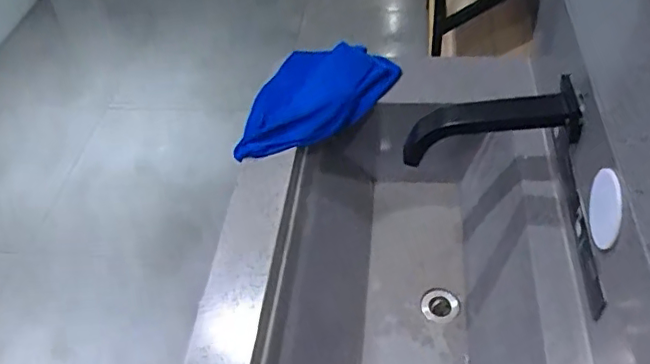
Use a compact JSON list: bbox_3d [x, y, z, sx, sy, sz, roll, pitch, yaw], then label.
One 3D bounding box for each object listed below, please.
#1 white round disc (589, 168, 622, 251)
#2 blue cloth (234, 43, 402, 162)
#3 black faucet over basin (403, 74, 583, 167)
[{"bbox_3d":[0.280,0.024,0.577,0.007,0.072,0.067,-2,48,6],"label":"white round disc"},{"bbox_3d":[-0.034,-0.143,0.987,0.324,0.045,0.191,-33,52,-21],"label":"blue cloth"},{"bbox_3d":[0.204,-0.071,0.728,0.217,0.052,0.067,-11,44,21],"label":"black faucet over basin"}]

